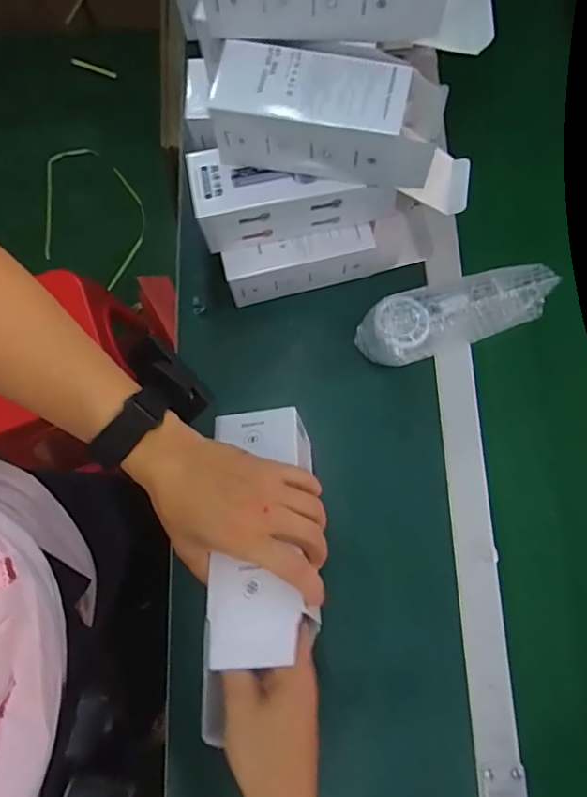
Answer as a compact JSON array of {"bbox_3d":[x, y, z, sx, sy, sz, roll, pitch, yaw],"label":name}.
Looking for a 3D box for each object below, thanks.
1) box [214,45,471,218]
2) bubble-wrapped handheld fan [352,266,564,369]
[{"bbox_3d":[0.049,-0.245,0.472,0.240,0.089,0.075,11,77,3],"label":"box"},{"bbox_3d":[0.172,-0.092,0.564,0.201,0.071,0.069,-17,77,-4],"label":"bubble-wrapped handheld fan"}]

